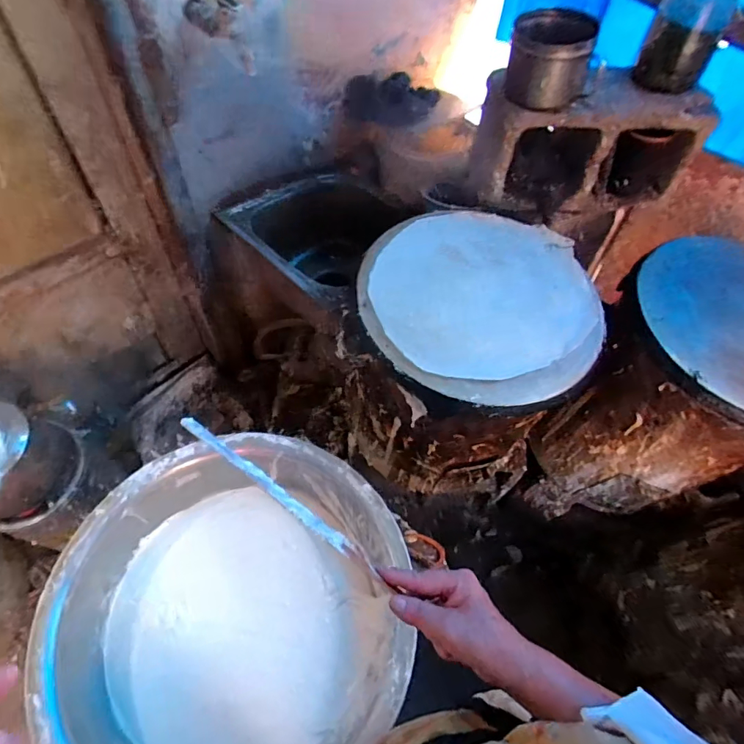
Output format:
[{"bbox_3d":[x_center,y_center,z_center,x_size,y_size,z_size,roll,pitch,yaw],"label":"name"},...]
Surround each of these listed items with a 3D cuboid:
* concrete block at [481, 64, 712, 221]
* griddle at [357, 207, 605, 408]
[{"bbox_3d":[0.393,-0.430,0.871,0.360,0.193,0.180,-1,58,-5],"label":"concrete block"},{"bbox_3d":[0.162,-0.118,0.708,0.341,0.038,0.347,2,58,-3],"label":"griddle"}]

